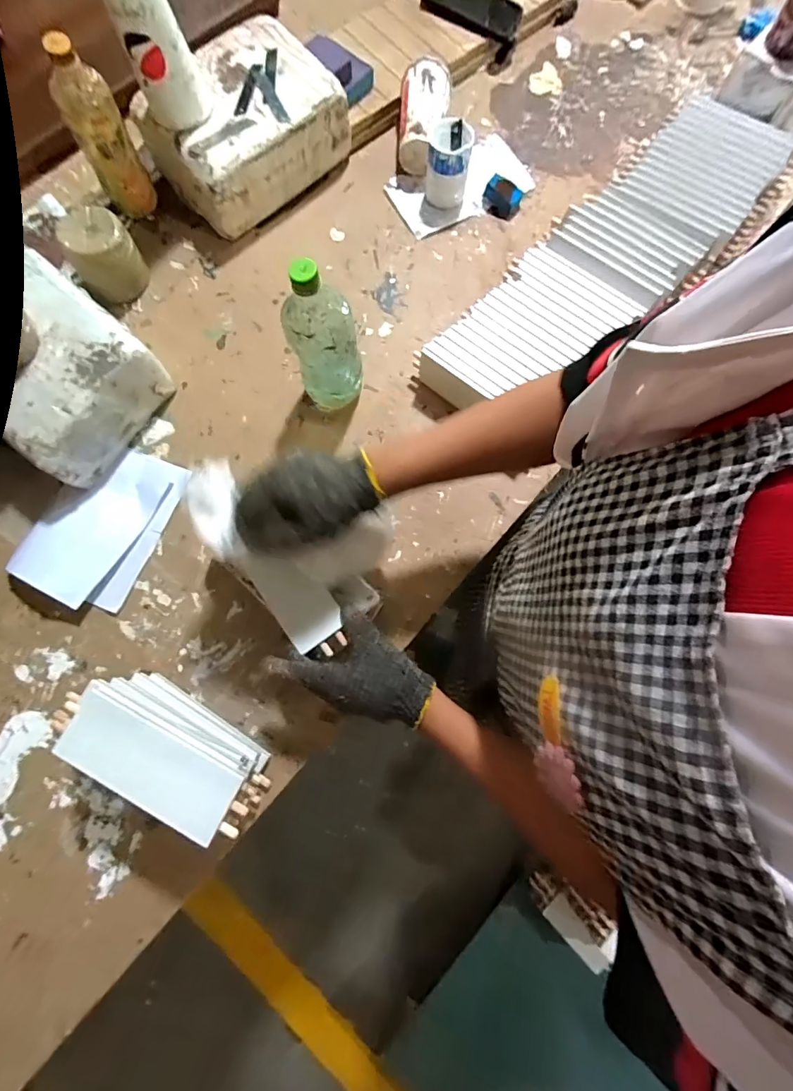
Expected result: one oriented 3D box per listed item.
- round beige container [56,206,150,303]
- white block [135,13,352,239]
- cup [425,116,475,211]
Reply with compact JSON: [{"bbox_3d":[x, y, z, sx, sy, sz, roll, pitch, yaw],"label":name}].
[{"bbox_3d":[-0.424,-0.422,0.647,0.083,0.087,0.084,9,76,2],"label":"round beige container"},{"bbox_3d":[-0.229,-0.638,0.683,0.193,0.108,0.270,44,80,10],"label":"white block"},{"bbox_3d":[0.081,-0.597,0.689,0.064,0.081,0.082,4,76,1],"label":"cup"}]

